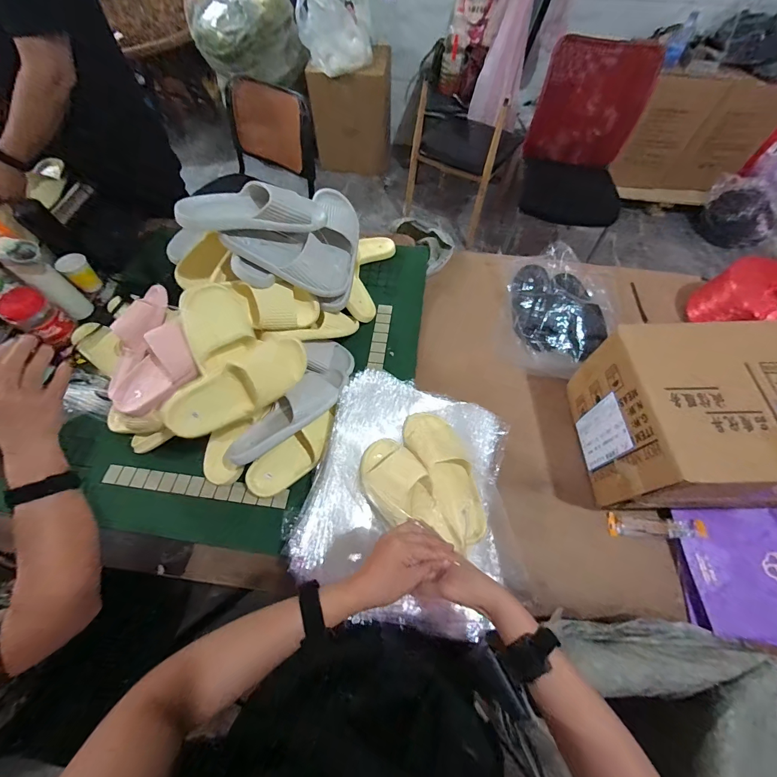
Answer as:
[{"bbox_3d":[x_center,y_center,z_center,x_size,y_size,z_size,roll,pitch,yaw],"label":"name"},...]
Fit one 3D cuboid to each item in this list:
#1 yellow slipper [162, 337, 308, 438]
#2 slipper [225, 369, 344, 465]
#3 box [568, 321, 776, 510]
[{"bbox_3d":[-0.280,-0.009,0.654,0.257,0.105,0.080,-36,31,-18],"label":"yellow slipper"},{"bbox_3d":[-0.199,0.049,0.694,0.270,0.065,0.088,-41,70,-19],"label":"slipper"},{"bbox_3d":[0.612,0.061,0.645,0.379,0.241,0.300,-1,62,-1],"label":"box"}]

